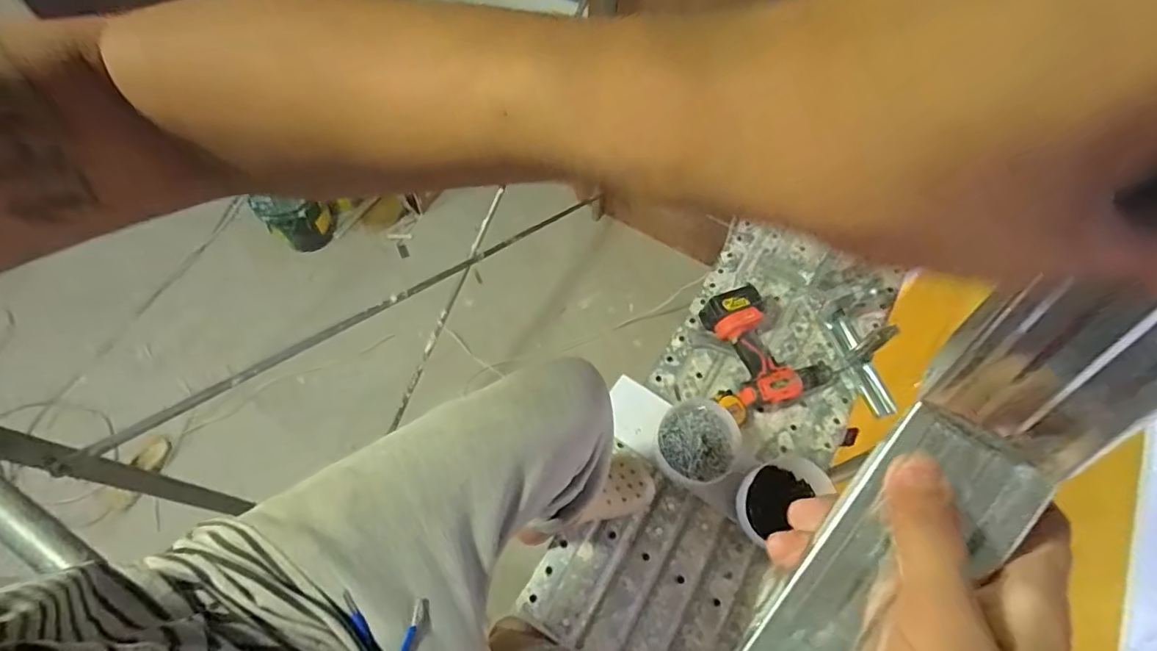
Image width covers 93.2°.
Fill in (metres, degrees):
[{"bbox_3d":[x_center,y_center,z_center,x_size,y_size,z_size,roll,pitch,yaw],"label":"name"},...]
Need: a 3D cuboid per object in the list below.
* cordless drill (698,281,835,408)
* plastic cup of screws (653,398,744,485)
[{"bbox_3d":[0.369,0.036,1.099,0.171,0.082,0.244,-14,64,-8],"label":"cordless drill"},{"bbox_3d":[0.223,0.219,1.012,0.153,0.080,0.140,1,63,-1],"label":"plastic cup of screws"}]

